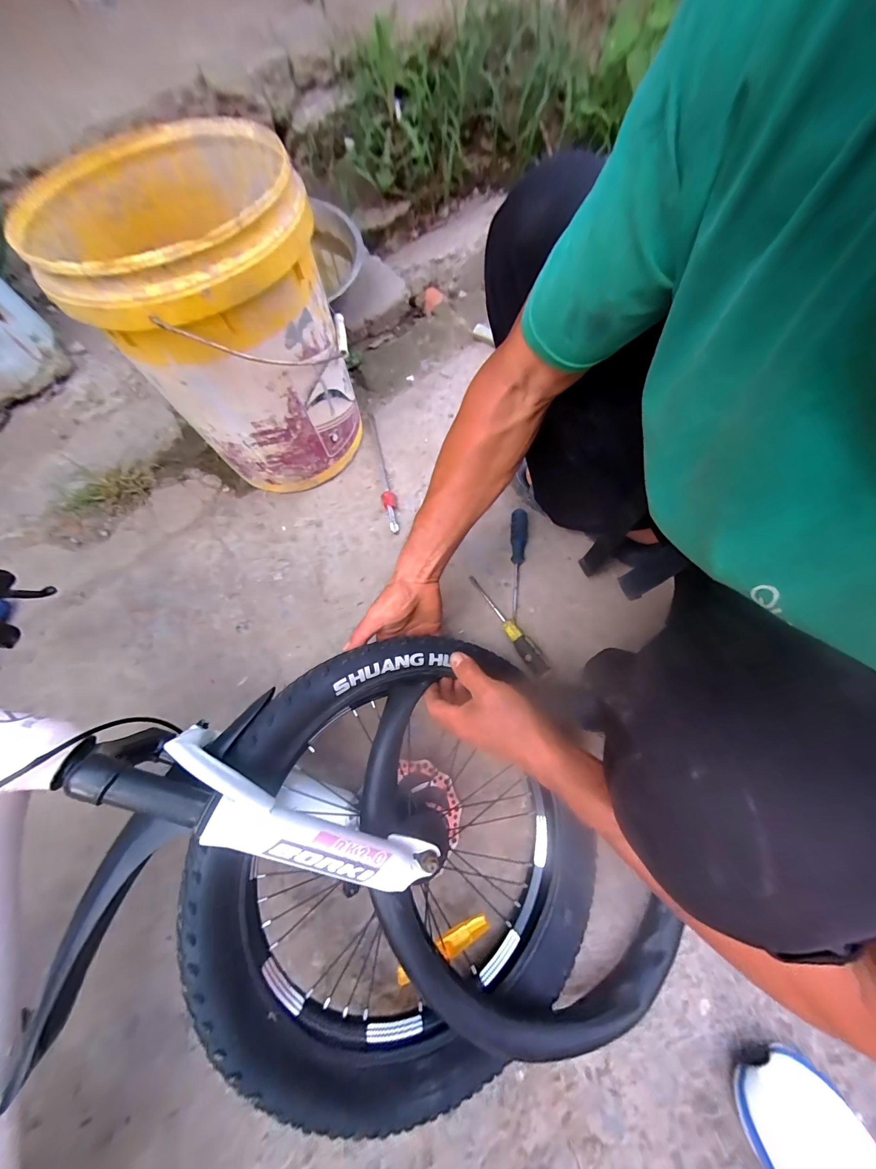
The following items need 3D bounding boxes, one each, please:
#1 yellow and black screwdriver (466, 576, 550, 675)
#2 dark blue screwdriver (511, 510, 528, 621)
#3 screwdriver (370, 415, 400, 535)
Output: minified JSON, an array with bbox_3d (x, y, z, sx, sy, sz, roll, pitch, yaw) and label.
[{"bbox_3d":[0.108,0.058,0.577,0.032,0.023,0.184,-30,72,-10],"label":"yellow and black screwdriver"},{"bbox_3d":[0.133,-0.037,0.617,0.028,0.034,0.182,5,70,2],"label":"dark blue screwdriver"},{"bbox_3d":[-0.105,-0.216,0.687,0.023,0.021,0.270,-13,70,-4],"label":"screwdriver"}]

